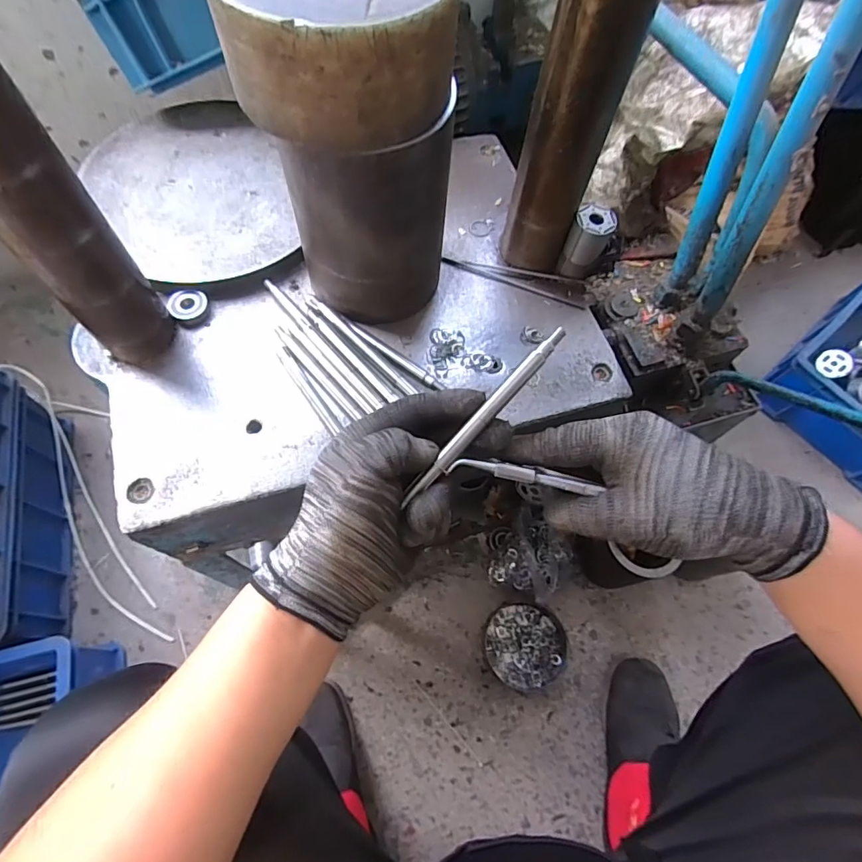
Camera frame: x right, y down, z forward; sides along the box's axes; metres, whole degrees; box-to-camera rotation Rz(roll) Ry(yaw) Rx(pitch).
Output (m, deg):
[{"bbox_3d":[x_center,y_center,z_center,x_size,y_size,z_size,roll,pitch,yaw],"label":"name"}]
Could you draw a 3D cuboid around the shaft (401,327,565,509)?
[{"bbox_3d":[0.035,-0.011,0.316,0.010,0.008,0.141,41,89,15],"label":"shaft"}]

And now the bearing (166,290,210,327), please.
[{"bbox_3d":[-0.230,-0.118,0.475,0.033,0.016,0.030,7,65,0],"label":"bearing"}]

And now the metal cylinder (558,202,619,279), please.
[{"bbox_3d":[0.152,-0.184,0.489,0.036,0.065,0.031,24,67,8],"label":"metal cylinder"}]

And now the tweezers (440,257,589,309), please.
[{"bbox_3d":[0.088,-0.161,0.512,0.148,0.011,0.027,20,66,6],"label":"tweezers"}]

